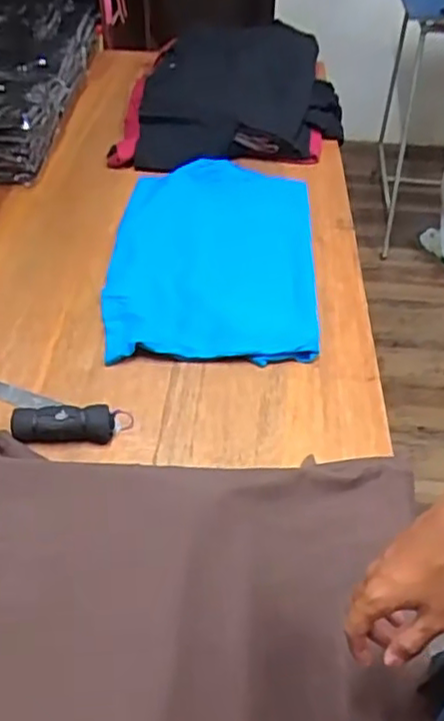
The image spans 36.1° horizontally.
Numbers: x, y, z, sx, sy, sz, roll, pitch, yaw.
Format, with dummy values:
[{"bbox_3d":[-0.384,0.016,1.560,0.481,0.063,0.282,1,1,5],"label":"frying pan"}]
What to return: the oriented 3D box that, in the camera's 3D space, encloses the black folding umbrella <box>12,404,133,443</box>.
[{"bbox_3d":[-0.191,0.078,0.862,0.147,0.037,0.040,-2,44,-5],"label":"black folding umbrella"}]

